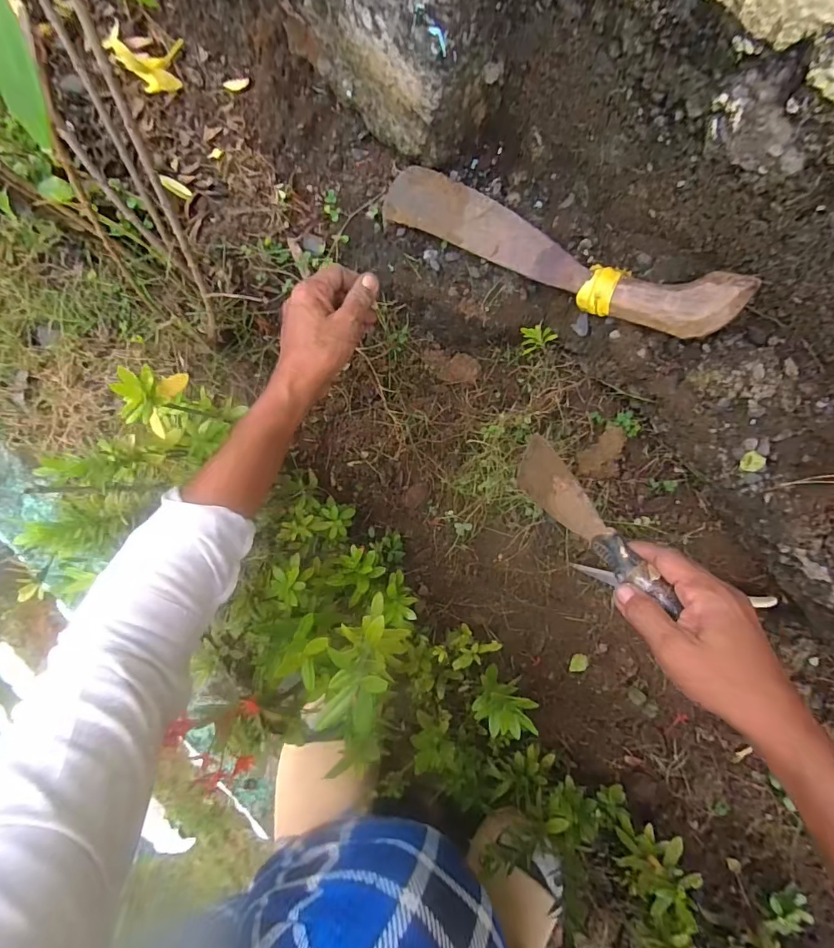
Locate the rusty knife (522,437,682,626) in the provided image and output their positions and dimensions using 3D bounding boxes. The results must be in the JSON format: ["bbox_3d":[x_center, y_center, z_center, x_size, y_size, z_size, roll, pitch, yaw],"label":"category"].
[{"bbox_3d":[0.141,0.036,0.366,0.022,0.060,0.160,-19,52,-23],"label":"rusty knife"}]

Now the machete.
[{"bbox_3d":[0.100,-0.194,0.392,0.329,0.032,0.052,37,91,26],"label":"machete"}]

